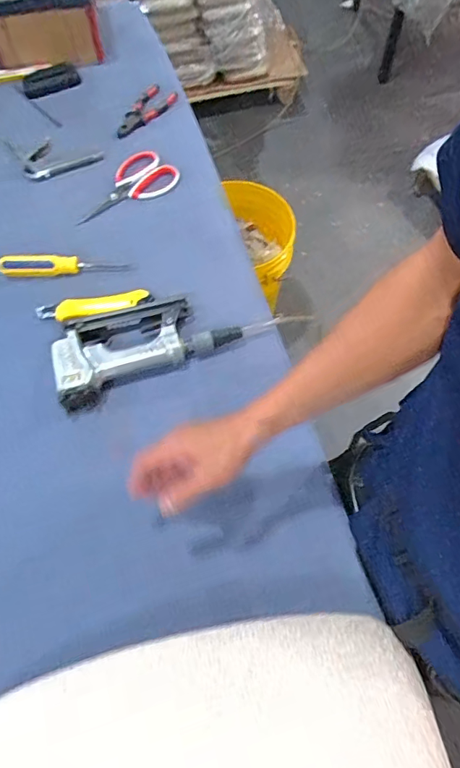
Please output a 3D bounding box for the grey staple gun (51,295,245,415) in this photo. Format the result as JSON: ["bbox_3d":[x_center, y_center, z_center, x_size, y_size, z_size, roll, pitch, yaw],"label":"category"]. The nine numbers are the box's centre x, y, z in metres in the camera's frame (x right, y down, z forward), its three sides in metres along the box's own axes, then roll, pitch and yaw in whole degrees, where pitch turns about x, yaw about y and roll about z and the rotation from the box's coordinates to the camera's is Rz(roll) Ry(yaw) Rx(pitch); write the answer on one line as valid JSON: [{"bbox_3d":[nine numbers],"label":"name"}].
[{"bbox_3d":[-0.129,-0.058,0.654,0.246,0.063,0.124,-24,65,-10],"label":"grey staple gun"}]

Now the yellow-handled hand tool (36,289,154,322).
[{"bbox_3d":[-0.198,-0.111,0.671,0.167,0.014,0.037,-6,63,-2],"label":"yellow-handled hand tool"}]

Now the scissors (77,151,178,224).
[{"bbox_3d":[-0.178,-0.332,0.785,0.178,0.011,0.090,-34,80,-12],"label":"scissors"}]

